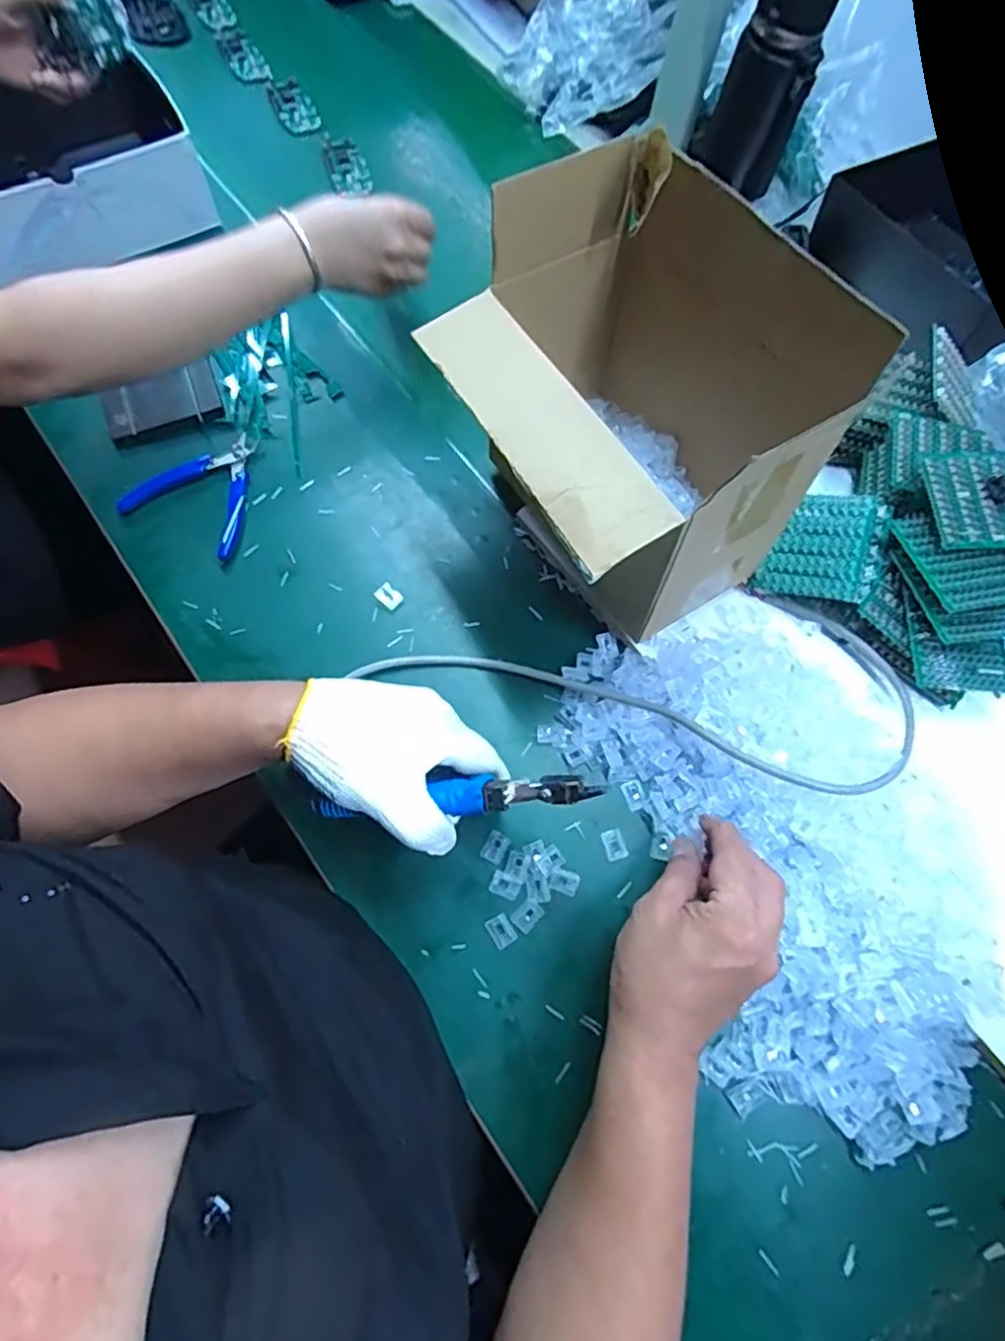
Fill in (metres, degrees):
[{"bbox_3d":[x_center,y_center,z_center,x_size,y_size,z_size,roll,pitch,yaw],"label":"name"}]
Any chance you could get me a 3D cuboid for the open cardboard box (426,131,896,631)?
[{"bbox_3d":[0.081,-0.174,0.474,0.211,0.215,0.249,-28,73,-12],"label":"open cardboard box"}]

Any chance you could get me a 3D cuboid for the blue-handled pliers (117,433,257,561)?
[{"bbox_3d":[-0.254,-0.161,0.558,0.109,0.019,0.109,25,70,7],"label":"blue-handled pliers"}]

